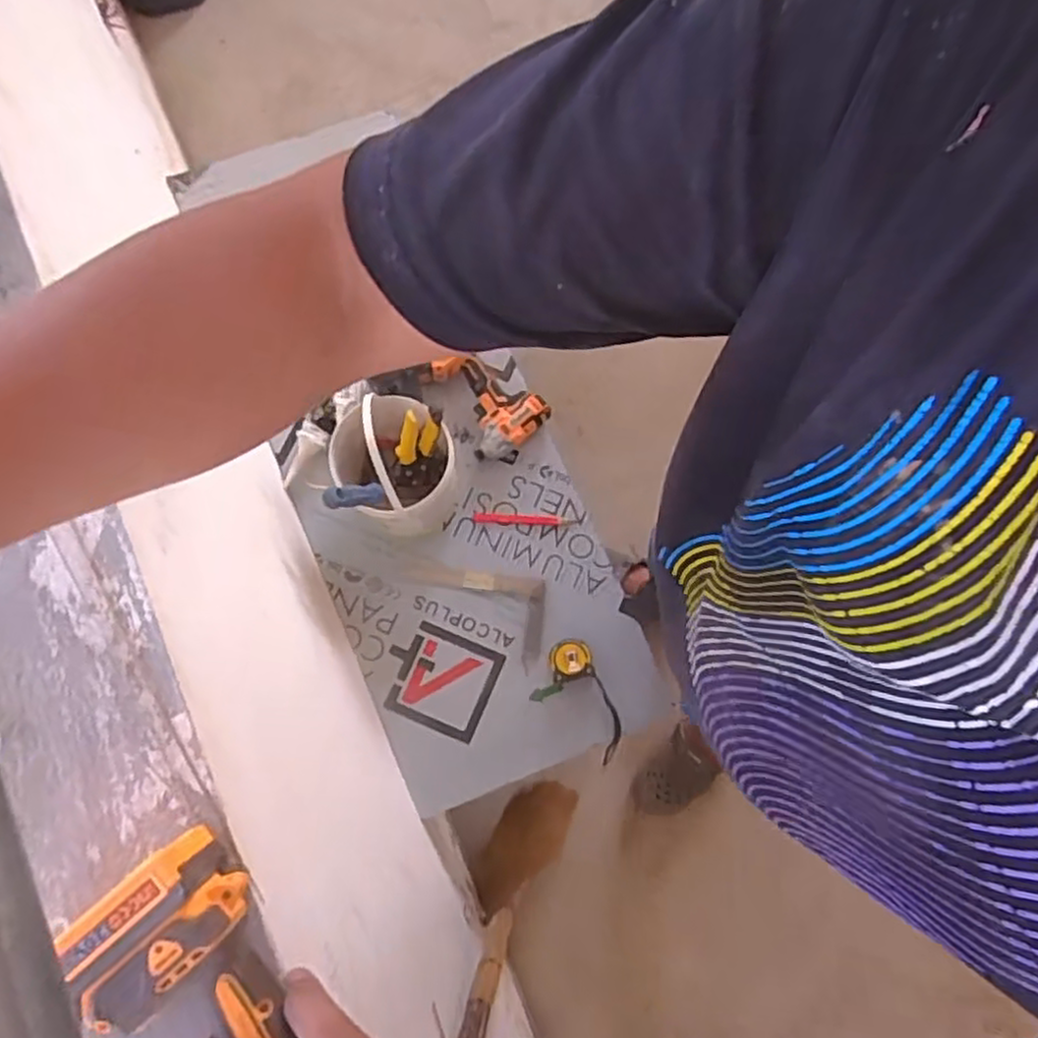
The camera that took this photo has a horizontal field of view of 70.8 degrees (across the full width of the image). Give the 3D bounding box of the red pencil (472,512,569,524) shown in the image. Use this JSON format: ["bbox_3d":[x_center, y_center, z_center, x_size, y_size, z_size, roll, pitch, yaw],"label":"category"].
[{"bbox_3d":[0.003,-0.001,1.217,0.157,0.012,0.016,3,78,-1],"label":"red pencil"}]

